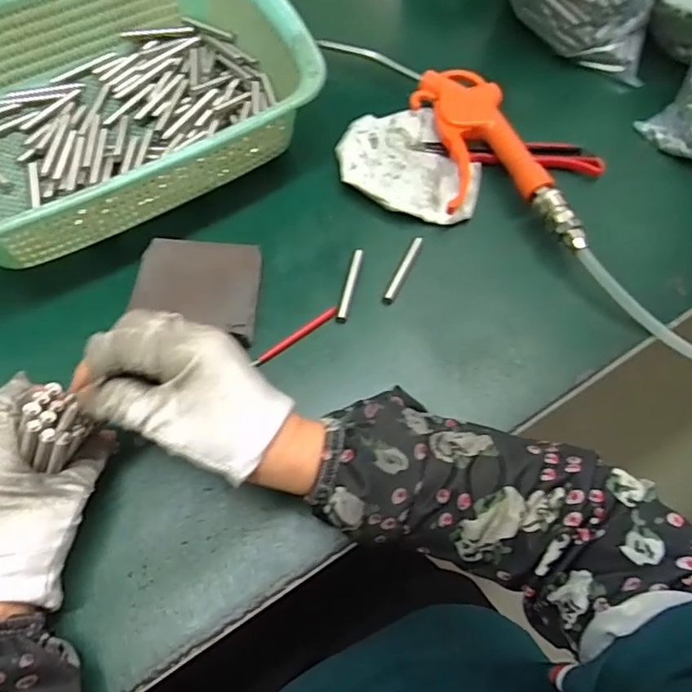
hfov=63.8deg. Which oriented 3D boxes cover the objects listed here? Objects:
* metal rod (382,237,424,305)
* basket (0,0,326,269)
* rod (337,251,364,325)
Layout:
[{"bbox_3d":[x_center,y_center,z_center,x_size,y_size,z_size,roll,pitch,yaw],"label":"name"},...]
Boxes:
[{"bbox_3d":[0.043,-0.057,0.411,0.007,0.004,0.060,25,67,9],"label":"metal rod"},{"bbox_3d":[-0.184,-0.187,0.422,0.294,0.081,0.218,-24,68,-12],"label":"basket"},{"bbox_3d":[0.003,-0.045,0.402,0.008,0.005,0.058,13,67,4],"label":"rod"}]

